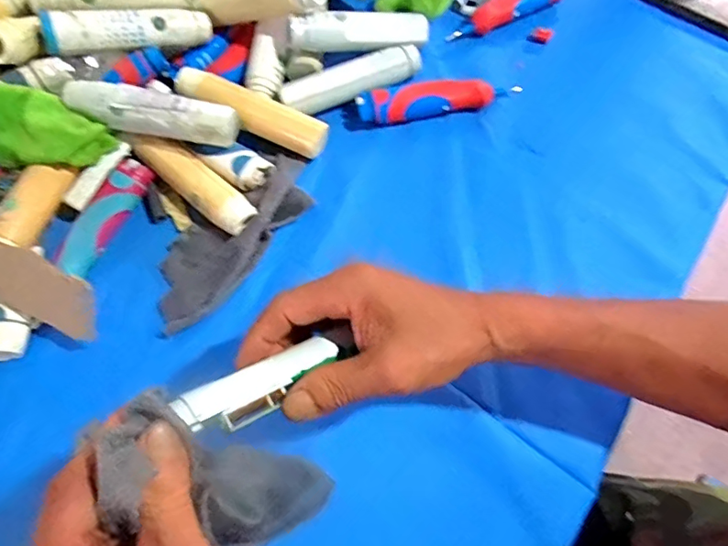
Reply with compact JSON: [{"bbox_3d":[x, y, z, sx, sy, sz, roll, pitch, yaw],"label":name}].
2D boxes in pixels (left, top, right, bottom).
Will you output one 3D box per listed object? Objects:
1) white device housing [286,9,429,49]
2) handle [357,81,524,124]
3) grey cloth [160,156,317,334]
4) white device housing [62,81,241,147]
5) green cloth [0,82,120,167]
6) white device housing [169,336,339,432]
[{"bbox_3d":[-0.003,-0.232,0.492,0.137,0.025,0.032,-10,67,-20],"label":"white device housing"},{"bbox_3d":[0.070,-0.166,0.485,0.151,0.026,0.031,-9,68,-2],"label":"handle"},{"bbox_3d":[-0.116,-0.035,0.442,0.070,0.021,0.181,37,73,15],"label":"grey cloth"},{"bbox_3d":[-0.183,-0.137,0.447,0.142,0.035,0.034,8,67,8],"label":"white device housing"},{"bbox_3d":[-0.273,-0.123,0.431,0.101,0.049,0.058,2,68,2],"label":"green cloth"},{"bbox_3d":[-0.055,0.061,0.282,0.093,0.014,0.028,-23,66,-37],"label":"white device housing"}]

